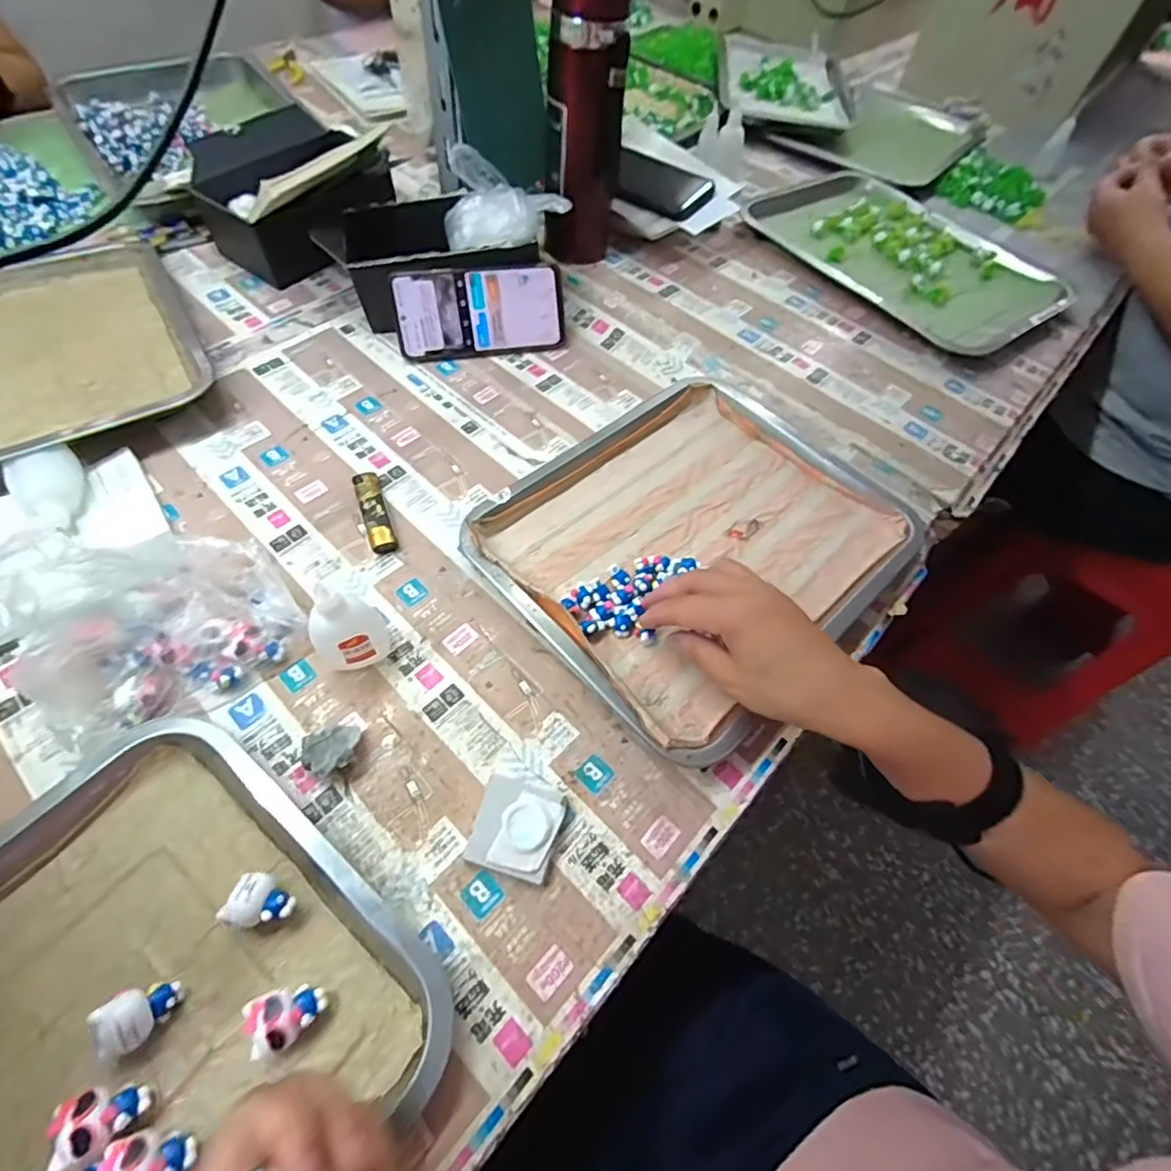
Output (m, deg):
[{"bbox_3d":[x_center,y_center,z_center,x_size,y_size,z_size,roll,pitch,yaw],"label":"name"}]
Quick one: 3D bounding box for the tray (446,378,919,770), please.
[{"bbox_3d":[0.091,-0.044,0.464,0.313,0.026,0.270,-38,69,-24],"label":"tray"}]

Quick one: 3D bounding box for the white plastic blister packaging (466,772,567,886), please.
[{"bbox_3d":[-0.040,0.143,0.341,0.048,0.015,0.054,17,59,5],"label":"white plastic blister packaging"}]

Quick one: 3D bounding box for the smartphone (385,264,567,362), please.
[{"bbox_3d":[-0.103,-0.270,0.563,0.162,0.078,0.011,-10,27,-11],"label":"smartphone"}]

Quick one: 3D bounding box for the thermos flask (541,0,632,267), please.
[{"bbox_3d":[-0.001,-0.446,0.559,0.077,0.223,0.087,5,59,-1],"label":"thermos flask"}]

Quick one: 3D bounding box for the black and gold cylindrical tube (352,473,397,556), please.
[{"bbox_3d":[-0.171,-0.060,0.462,0.020,0.017,0.080,-18,62,-15],"label":"black and gold cylindrical tube"}]

